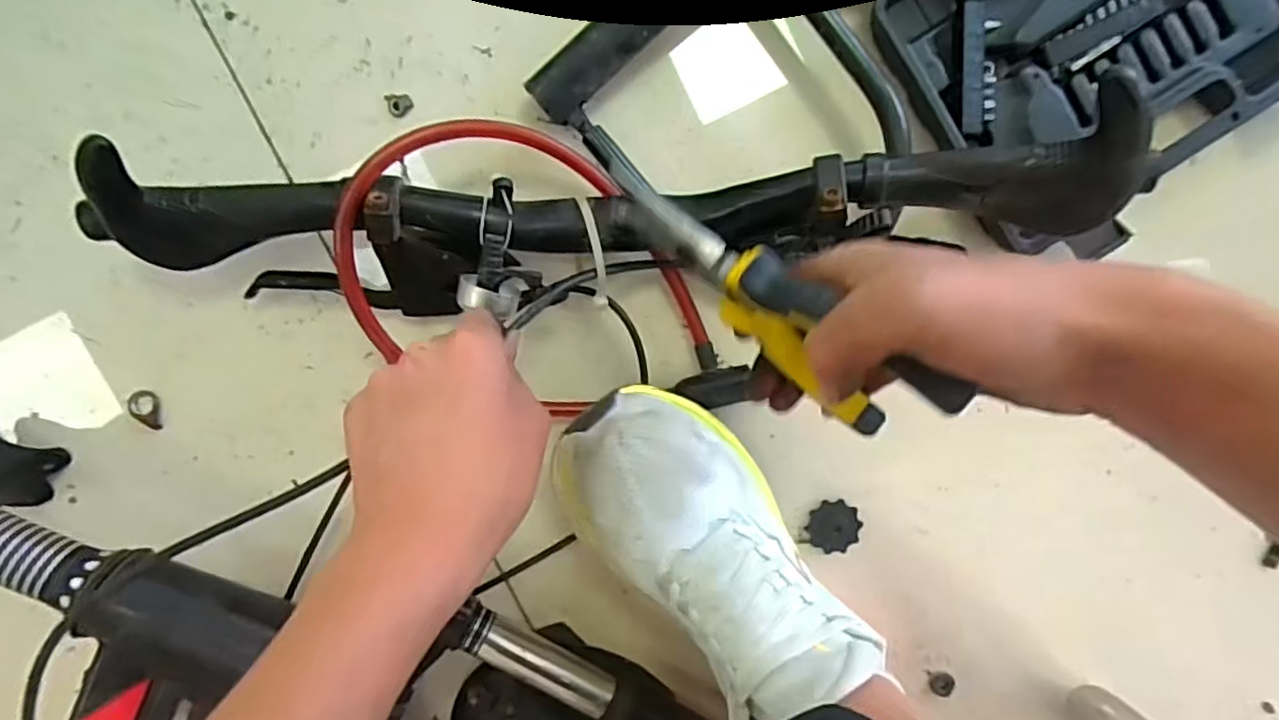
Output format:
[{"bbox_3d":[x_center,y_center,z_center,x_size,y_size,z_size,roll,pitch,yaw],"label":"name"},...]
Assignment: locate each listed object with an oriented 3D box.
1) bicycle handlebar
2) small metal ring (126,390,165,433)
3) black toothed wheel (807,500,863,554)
[{"bbox_3d":[-0.024,-0.070,0.342,0.508,0.091,0.080,-3,96,5],"label":"bicycle handlebar"},{"bbox_3d":[-0.308,0.032,0.417,0.026,0.009,0.015,43,93,-5],"label":"small metal ring"},{"bbox_3d":[0.127,0.109,0.433,0.032,0.005,0.034,0,96,-2],"label":"black toothed wheel"}]

